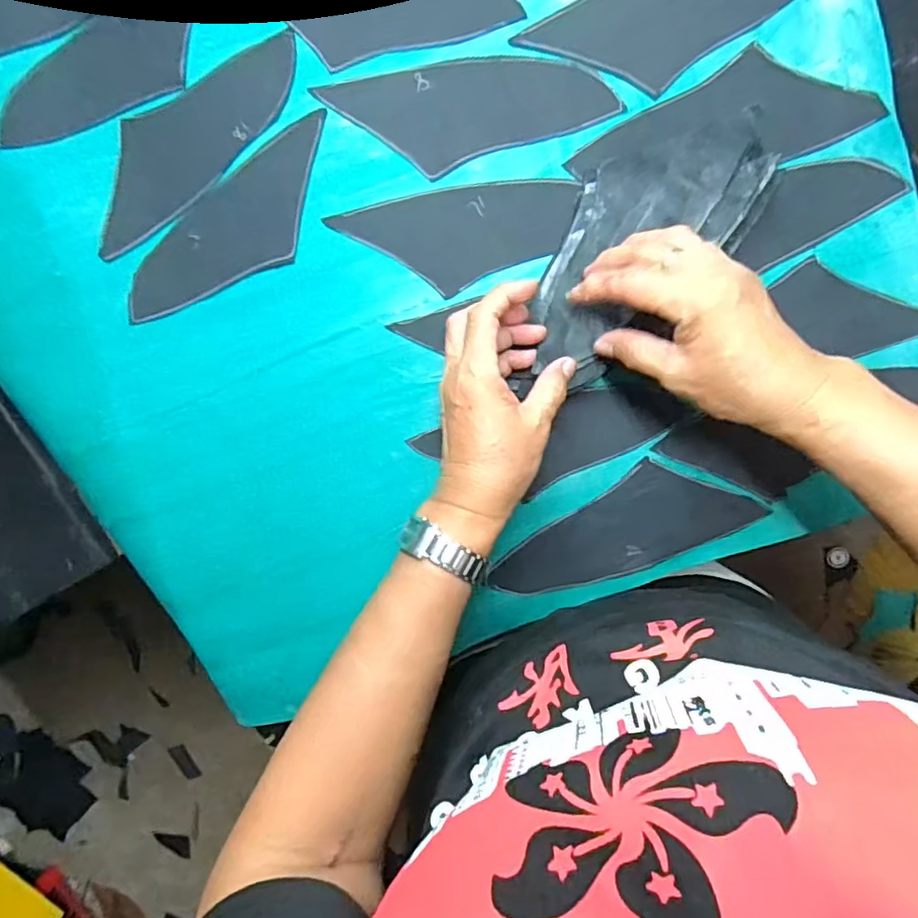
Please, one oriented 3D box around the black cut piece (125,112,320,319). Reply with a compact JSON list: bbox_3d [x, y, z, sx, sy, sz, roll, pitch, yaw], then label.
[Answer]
[{"bbox_3d":[-0.160,-0.161,0.421,0.182,0.010,0.064,-35,95,8],"label":"black cut piece"}]

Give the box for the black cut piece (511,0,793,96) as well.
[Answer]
[{"bbox_3d":[0.146,-0.290,0.376,0.184,0.008,0.067,-19,108,20],"label":"black cut piece"}]

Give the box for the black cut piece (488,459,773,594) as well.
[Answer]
[{"bbox_3d":[0.117,0.053,0.438,0.189,0.011,0.068,-23,97,7],"label":"black cut piece"}]

